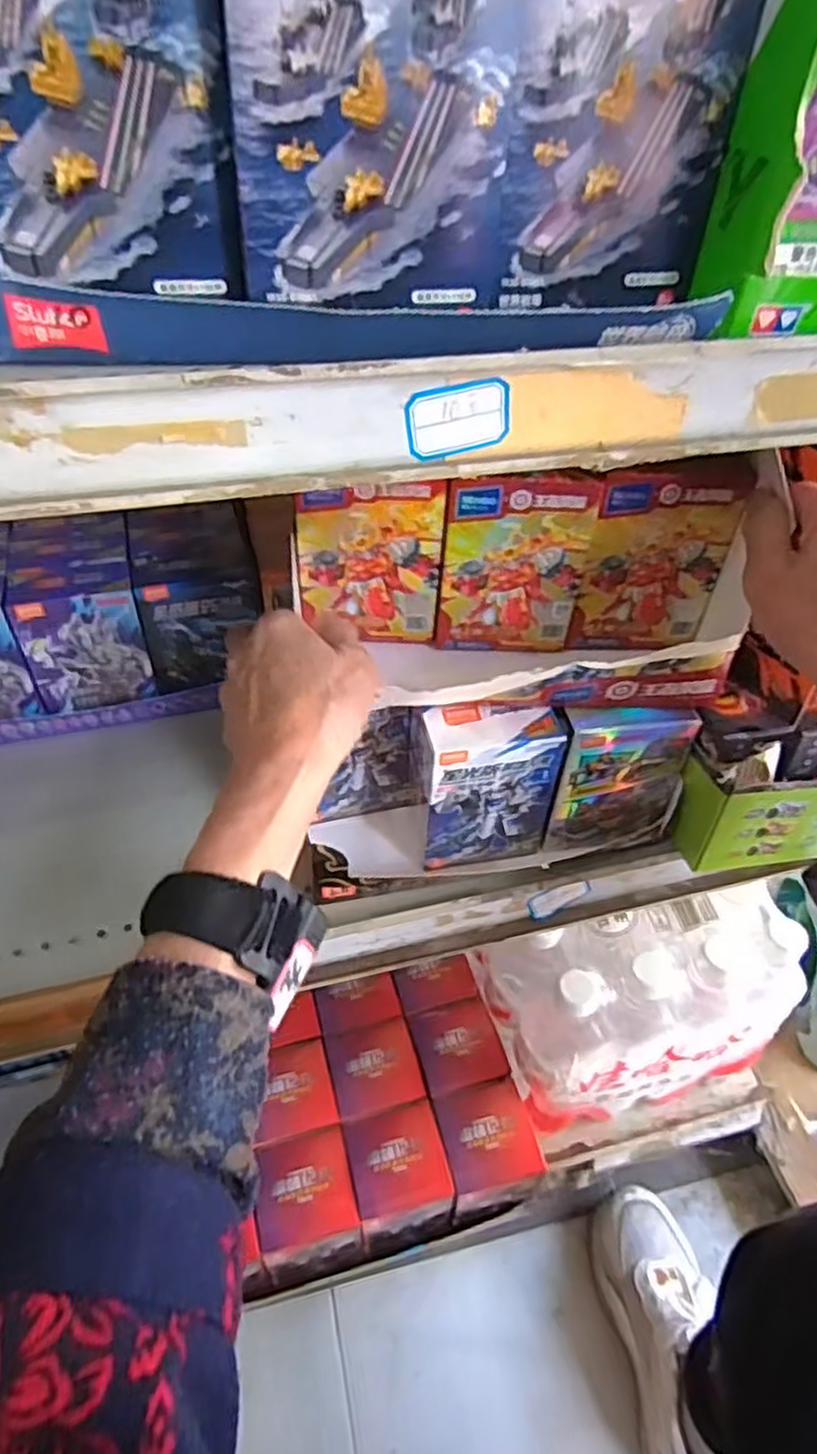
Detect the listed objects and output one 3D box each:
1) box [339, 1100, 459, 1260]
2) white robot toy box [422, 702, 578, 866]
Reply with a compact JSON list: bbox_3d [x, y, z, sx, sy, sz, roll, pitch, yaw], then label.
[{"bbox_3d":[-0.008,0.349,0.588,0.072,0.063,0.082,-11,48,-13],"label":"box"},{"bbox_3d":[0.046,0.033,0.426,0.073,0.099,0.038,-4,46,-7],"label":"white robot toy box"}]

